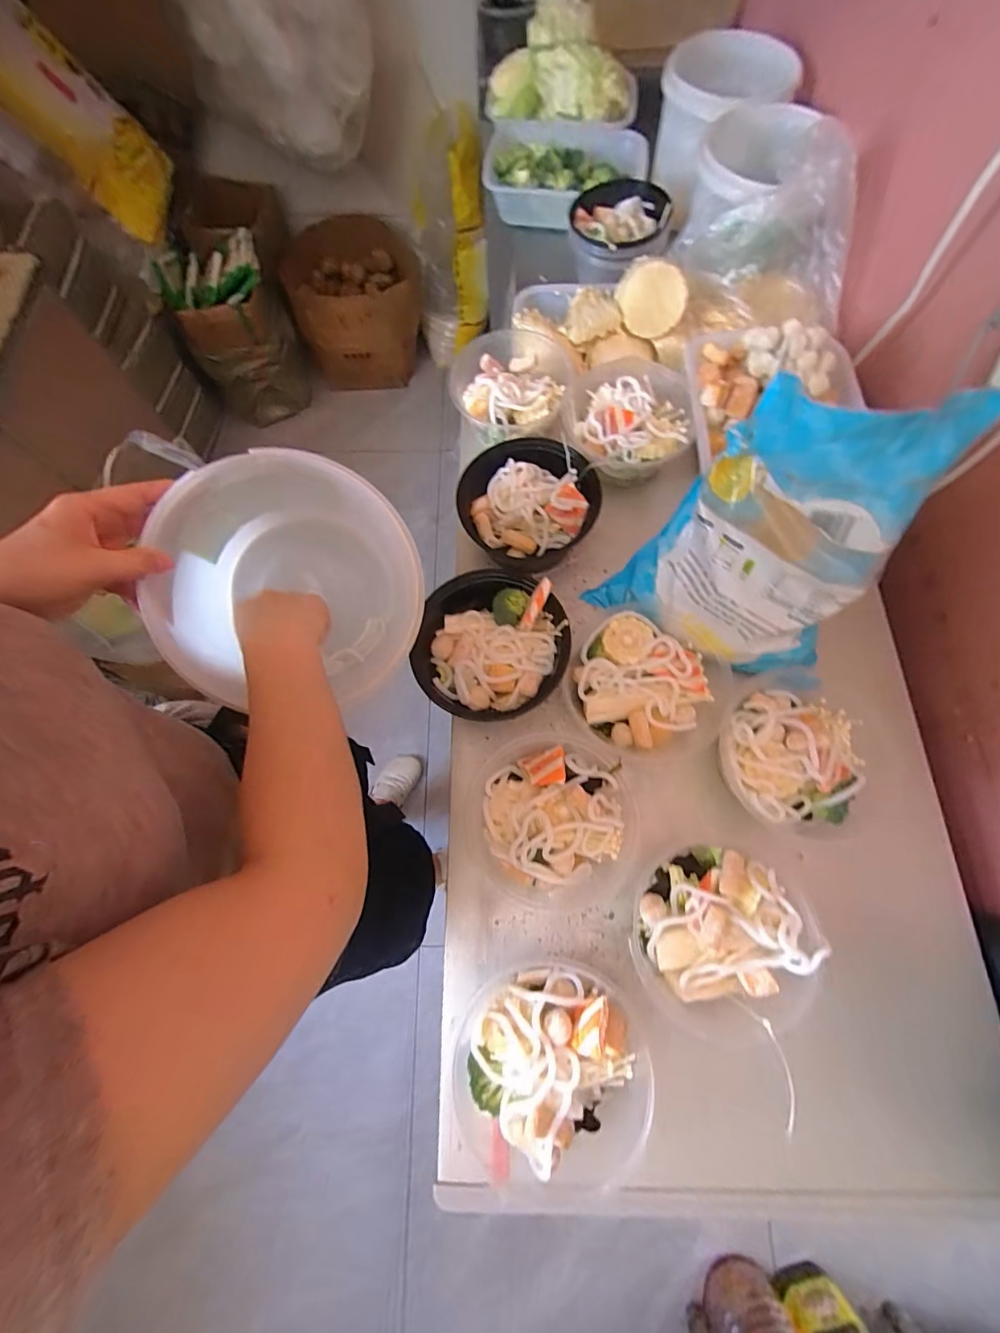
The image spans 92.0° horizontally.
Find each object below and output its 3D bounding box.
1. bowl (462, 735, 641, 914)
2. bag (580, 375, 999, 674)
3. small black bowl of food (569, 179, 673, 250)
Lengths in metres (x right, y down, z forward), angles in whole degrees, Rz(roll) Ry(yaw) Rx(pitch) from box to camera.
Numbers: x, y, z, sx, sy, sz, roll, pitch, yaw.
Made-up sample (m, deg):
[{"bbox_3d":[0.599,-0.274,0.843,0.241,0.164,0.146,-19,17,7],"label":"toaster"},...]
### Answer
[{"bbox_3d":[0.049,0.157,0.483,0.160,0.082,0.161,0,71,1],"label":"bowl"},{"bbox_3d":[0.234,-0.118,0.463,0.238,0.258,0.162,17,73,7],"label":"bag"},{"bbox_3d":[0.201,-0.752,0.812,0.156,0.055,0.156,0,71,1],"label":"small black bowl of food"}]

